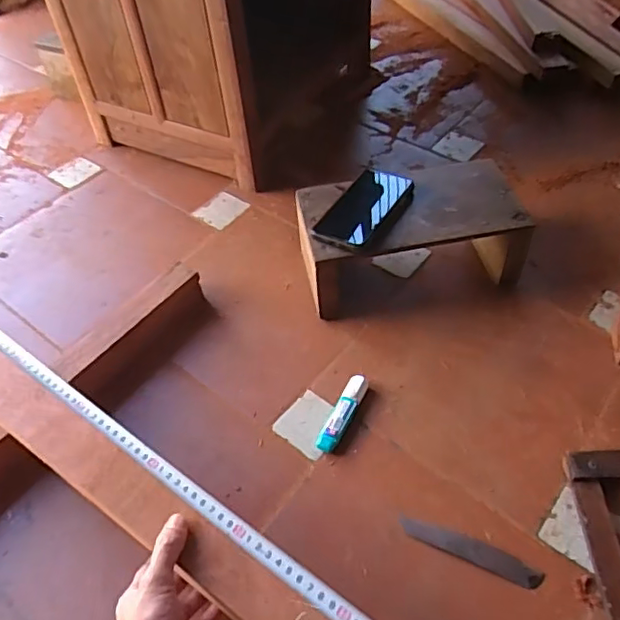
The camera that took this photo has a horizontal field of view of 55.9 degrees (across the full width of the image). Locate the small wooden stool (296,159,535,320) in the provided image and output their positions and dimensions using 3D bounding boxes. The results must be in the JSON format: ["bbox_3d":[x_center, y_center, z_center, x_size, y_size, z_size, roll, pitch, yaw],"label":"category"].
[{"bbox_3d":[0.136,-0.107,0.825,0.287,0.132,0.162,-12,50,-6],"label":"small wooden stool"}]

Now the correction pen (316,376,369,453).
[{"bbox_3d":[0.041,0.126,0.715,0.026,0.022,0.104,21,54,20],"label":"correction pen"}]

